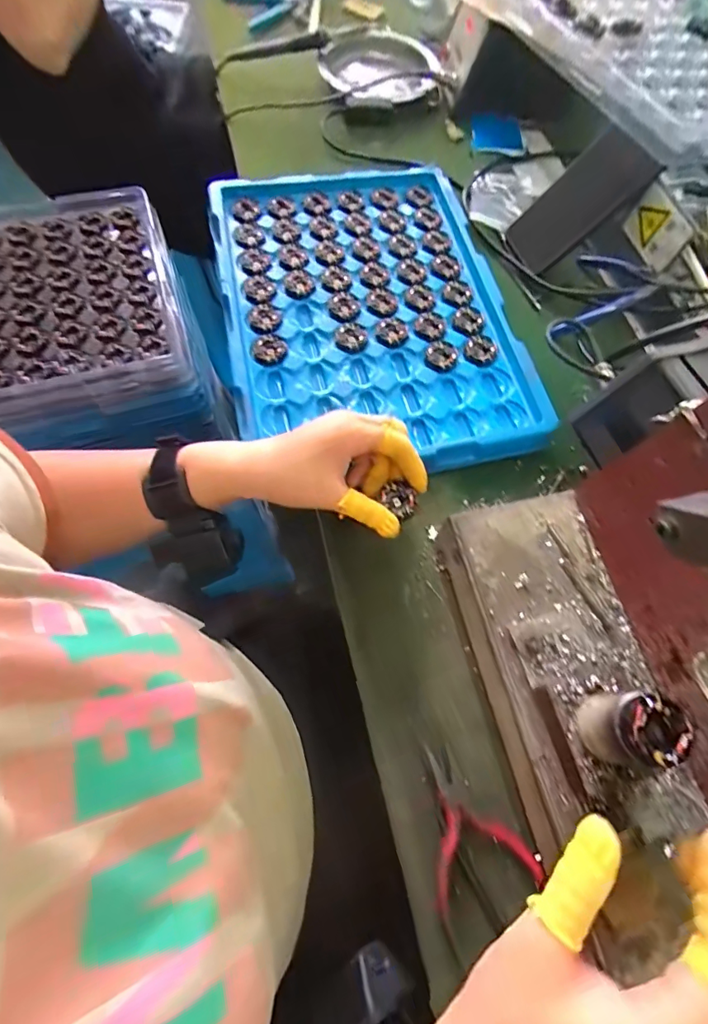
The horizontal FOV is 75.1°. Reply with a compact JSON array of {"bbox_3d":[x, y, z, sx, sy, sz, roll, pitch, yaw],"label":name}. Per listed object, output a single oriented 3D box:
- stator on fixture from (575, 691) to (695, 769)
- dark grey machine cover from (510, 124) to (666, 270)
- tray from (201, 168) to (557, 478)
[{"bbox_3d":[0.142,0.112,0.240,0.032,0.048,0.032,1,67,-3],"label":"stator on fixture"},{"bbox_3d":[0.230,-0.321,0.483,0.025,0.131,0.076,9,56,-38],"label":"dark grey machine cover"},{"bbox_3d":[0.012,-0.206,0.463,0.271,0.027,0.370,-9,68,-7],"label":"tray"}]

